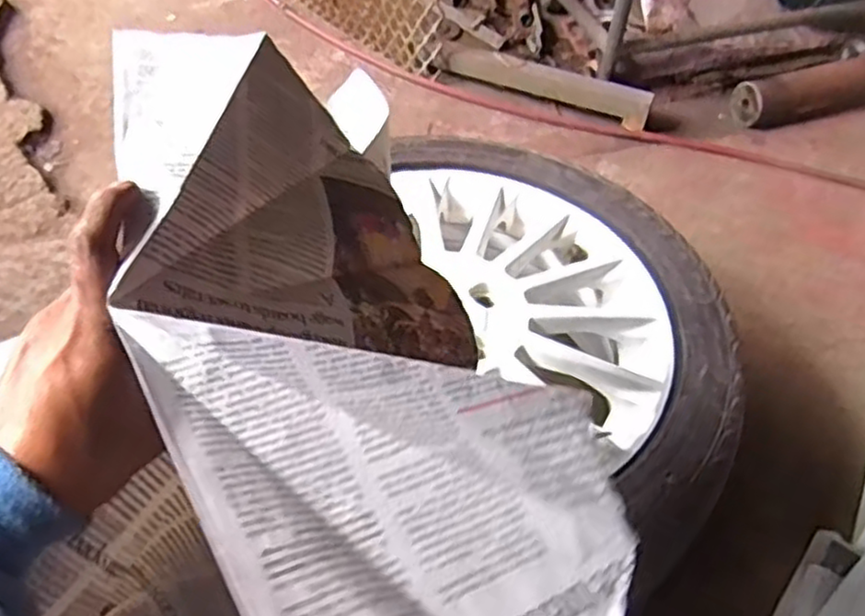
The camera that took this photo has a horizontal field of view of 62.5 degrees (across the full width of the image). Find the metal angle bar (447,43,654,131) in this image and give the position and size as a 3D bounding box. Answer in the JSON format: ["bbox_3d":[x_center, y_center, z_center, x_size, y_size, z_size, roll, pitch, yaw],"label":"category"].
[{"bbox_3d":[0.207,-0.401,1.293,0.375,0.060,0.052,22,52,15],"label":"metal angle bar"}]

